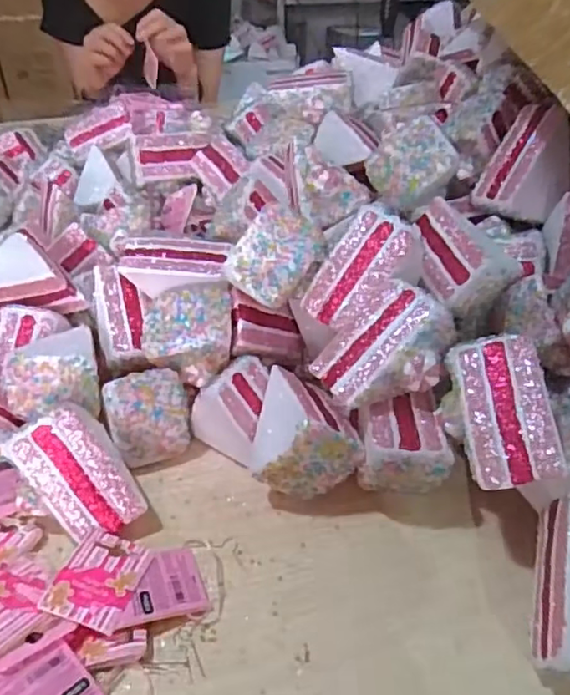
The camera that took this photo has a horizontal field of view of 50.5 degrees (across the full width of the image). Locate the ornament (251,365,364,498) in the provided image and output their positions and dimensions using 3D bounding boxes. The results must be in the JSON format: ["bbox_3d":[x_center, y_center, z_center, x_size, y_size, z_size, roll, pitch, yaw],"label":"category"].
[{"bbox_3d":[0.009,0.062,0.426,0.050,0.064,0.082,30,16,-26],"label":"ornament"}]

